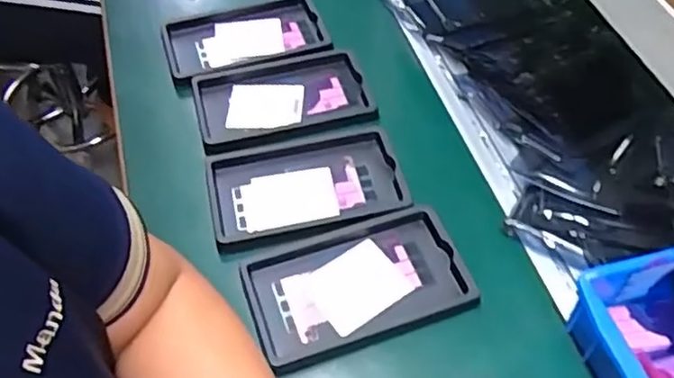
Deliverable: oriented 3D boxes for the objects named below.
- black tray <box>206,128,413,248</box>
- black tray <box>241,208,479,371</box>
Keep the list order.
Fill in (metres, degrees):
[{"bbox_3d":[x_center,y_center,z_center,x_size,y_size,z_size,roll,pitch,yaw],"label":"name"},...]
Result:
[{"bbox_3d":[-0.026,-0.005,0.554,0.158,0.015,0.100,-12,52,-10],"label":"black tray"},{"bbox_3d":[0.015,0.073,0.497,0.156,0.016,0.092,-14,52,-12],"label":"black tray"}]

